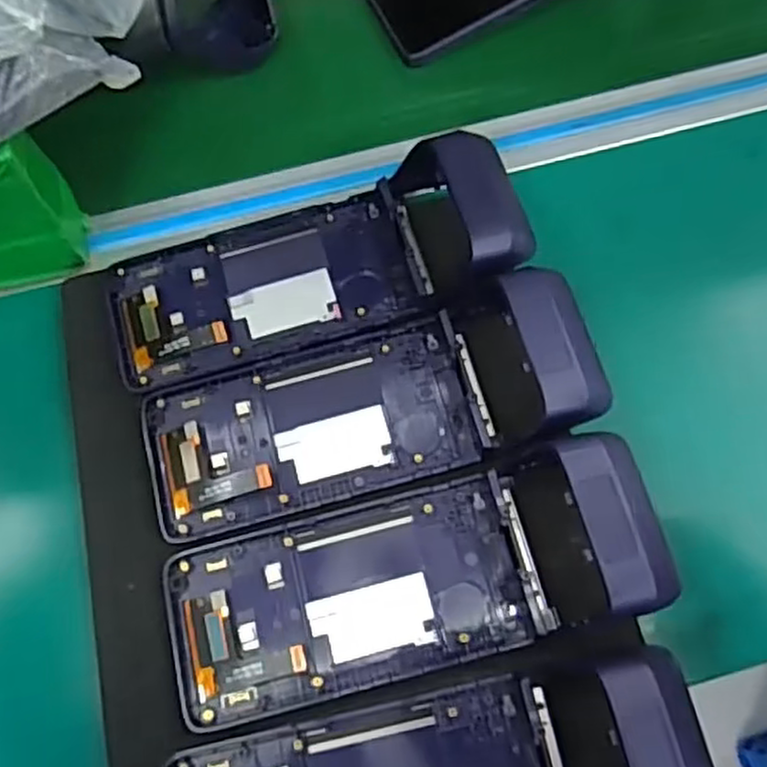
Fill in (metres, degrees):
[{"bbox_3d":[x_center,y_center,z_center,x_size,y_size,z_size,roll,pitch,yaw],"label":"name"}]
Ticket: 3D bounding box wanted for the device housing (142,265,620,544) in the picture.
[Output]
[{"bbox_3d":[-0.008,0.011,0.365,0.219,0.047,0.083,-18,72,6],"label":"device housing"}]

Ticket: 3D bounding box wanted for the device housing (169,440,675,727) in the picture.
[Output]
[{"bbox_3d":[0.013,0.090,0.335,0.218,0.046,0.080,-17,71,6],"label":"device housing"}]

